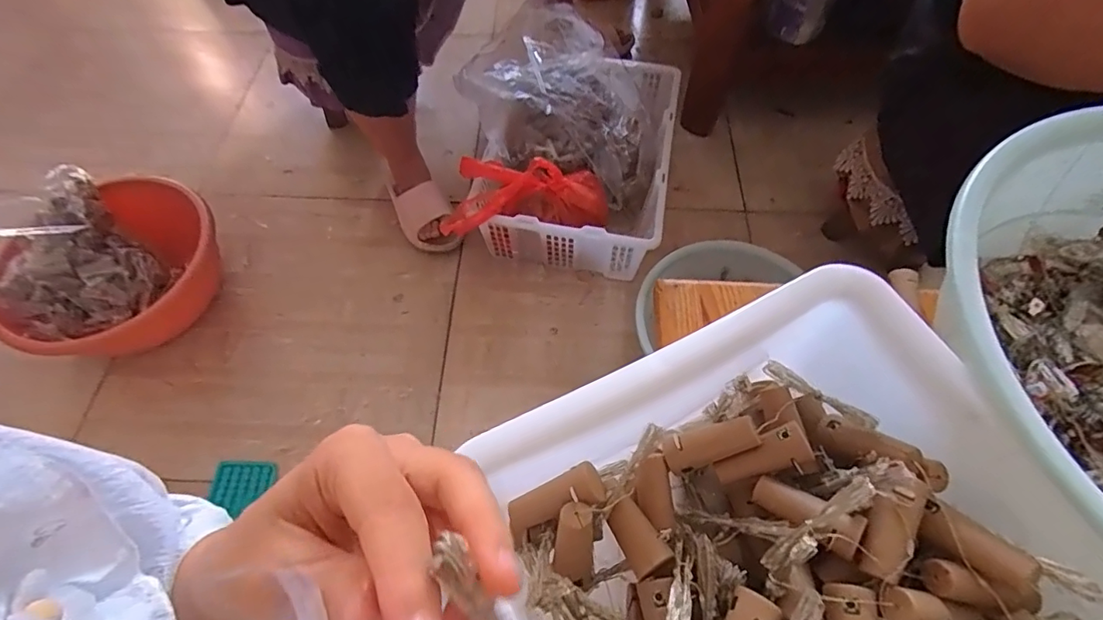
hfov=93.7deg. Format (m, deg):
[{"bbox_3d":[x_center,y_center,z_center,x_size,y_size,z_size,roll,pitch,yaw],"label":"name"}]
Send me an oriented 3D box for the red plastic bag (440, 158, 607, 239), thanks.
[{"bbox_3d":[-0.029,-0.199,0.938,0.329,0.123,0.132,-7,59,-24],"label":"red plastic bag"}]

